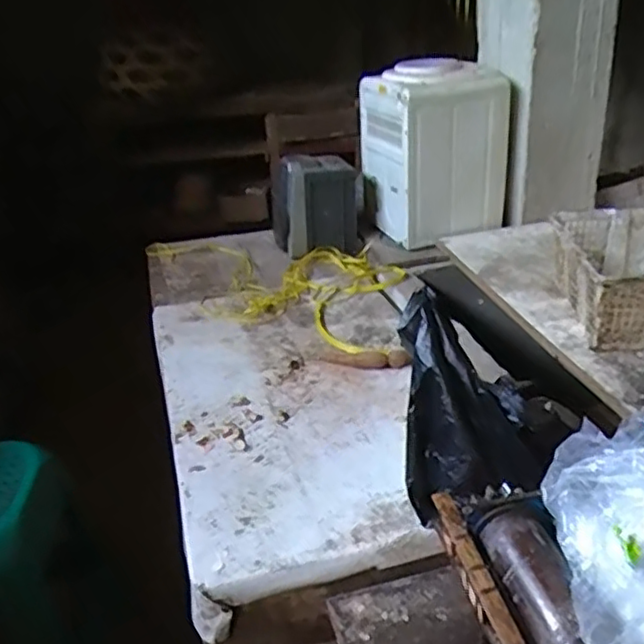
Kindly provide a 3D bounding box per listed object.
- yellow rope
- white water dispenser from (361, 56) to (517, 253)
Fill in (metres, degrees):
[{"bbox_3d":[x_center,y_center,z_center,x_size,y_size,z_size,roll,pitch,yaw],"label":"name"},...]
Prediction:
[{"bbox_3d":[-0.116,-0.112,1.704,0.912,0.059,0.468,19,36,37],"label":"yellow rope"},{"bbox_3d":[0.299,-0.470,1.793,0.307,0.442,0.314,-12,29,-15],"label":"white water dispenser"}]

